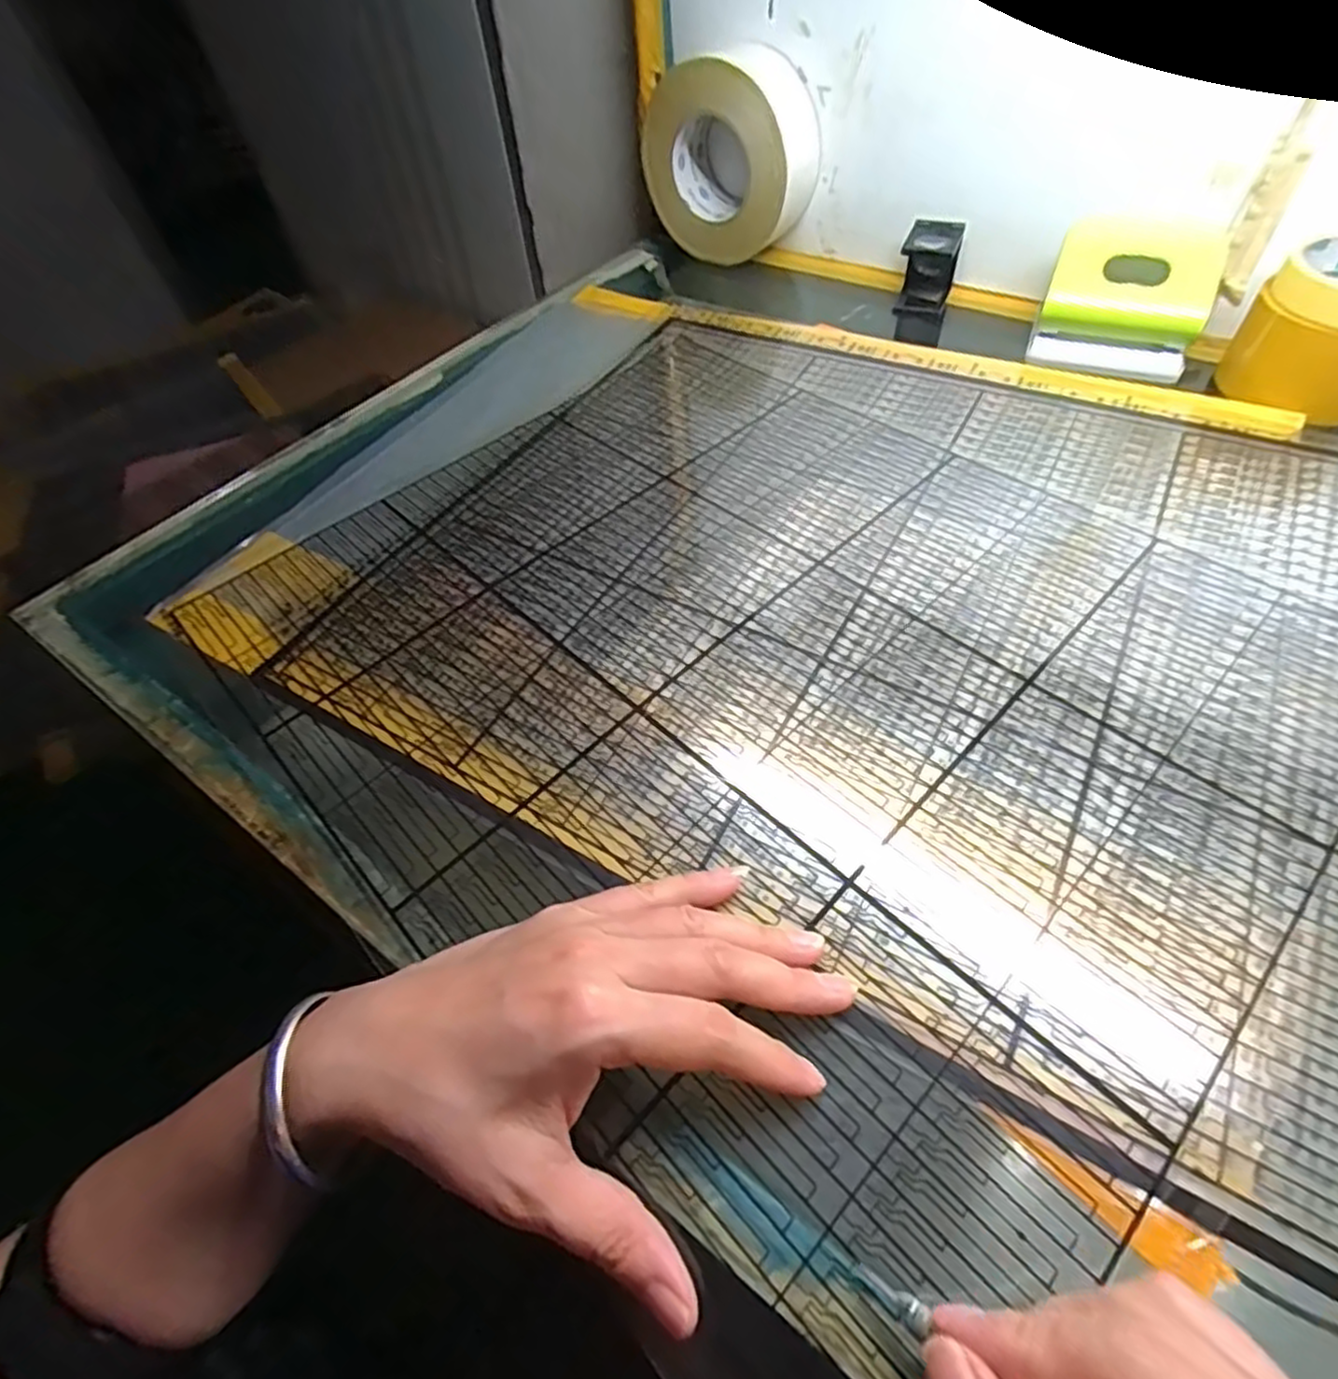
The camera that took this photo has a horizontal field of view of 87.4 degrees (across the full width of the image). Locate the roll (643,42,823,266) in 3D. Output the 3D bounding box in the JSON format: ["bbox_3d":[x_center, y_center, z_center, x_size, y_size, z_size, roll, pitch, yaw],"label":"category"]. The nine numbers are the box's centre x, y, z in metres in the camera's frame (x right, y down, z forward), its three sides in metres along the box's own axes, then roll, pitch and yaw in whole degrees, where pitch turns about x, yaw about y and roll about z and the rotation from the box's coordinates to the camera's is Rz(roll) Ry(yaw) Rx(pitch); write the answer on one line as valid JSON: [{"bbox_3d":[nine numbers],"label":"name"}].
[{"bbox_3d":[0.050,-0.451,0.600,0.145,0.134,0.053,27,59,24],"label":"roll"}]

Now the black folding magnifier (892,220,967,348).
[{"bbox_3d":[0.210,-0.327,0.577,0.042,0.092,0.034,15,55,16],"label":"black folding magnifier"}]

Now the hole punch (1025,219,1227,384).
[{"bbox_3d":[0.310,-0.266,0.474,0.099,0.070,0.060,23,58,21],"label":"hole punch"}]

